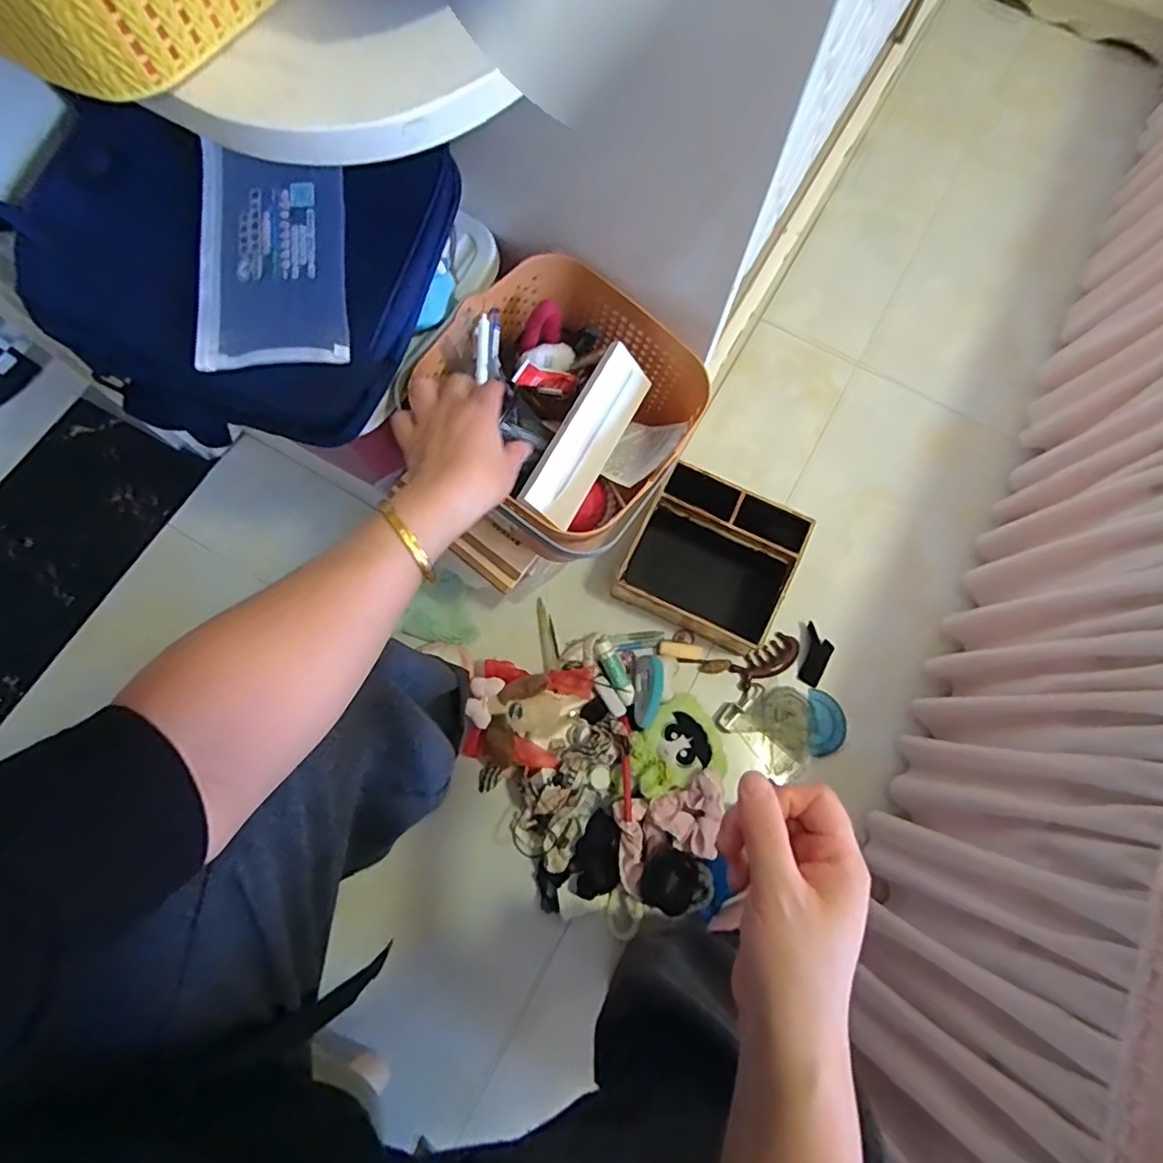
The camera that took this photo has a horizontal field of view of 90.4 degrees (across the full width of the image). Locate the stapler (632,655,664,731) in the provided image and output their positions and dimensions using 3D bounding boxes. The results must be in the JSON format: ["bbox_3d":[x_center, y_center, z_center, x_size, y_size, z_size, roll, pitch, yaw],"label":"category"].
[{"bbox_3d":[0.091,0.144,0.777,0.037,0.031,0.102,7,59,0],"label":"stapler"}]

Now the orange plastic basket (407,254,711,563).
[{"bbox_3d":[-0.025,-0.175,0.576,0.212,0.118,0.234,40,77,8],"label":"orange plastic basket"}]

